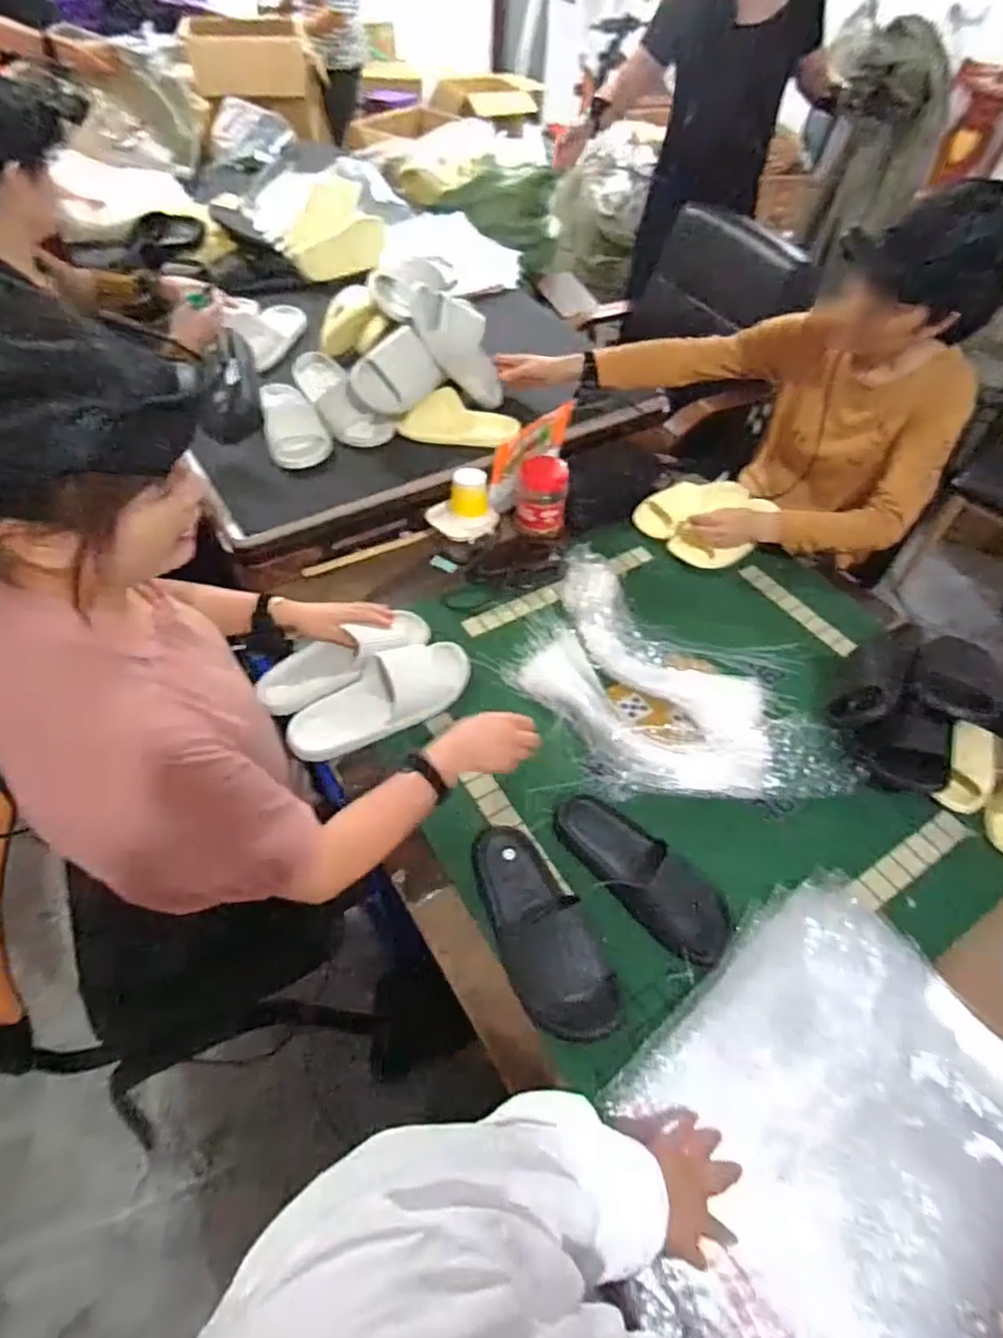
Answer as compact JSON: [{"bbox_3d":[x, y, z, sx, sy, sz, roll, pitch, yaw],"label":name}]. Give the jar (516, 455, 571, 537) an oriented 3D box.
[{"bbox_3d":[0.077,-0.325,1.231,0.092,0.118,0.098,8,52,2],"label":"jar"}]

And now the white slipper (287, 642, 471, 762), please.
[{"bbox_3d":[-0.178,0.035,0.977,0.284,0.062,0.119,-20,56,-18],"label":"white slipper"}]

